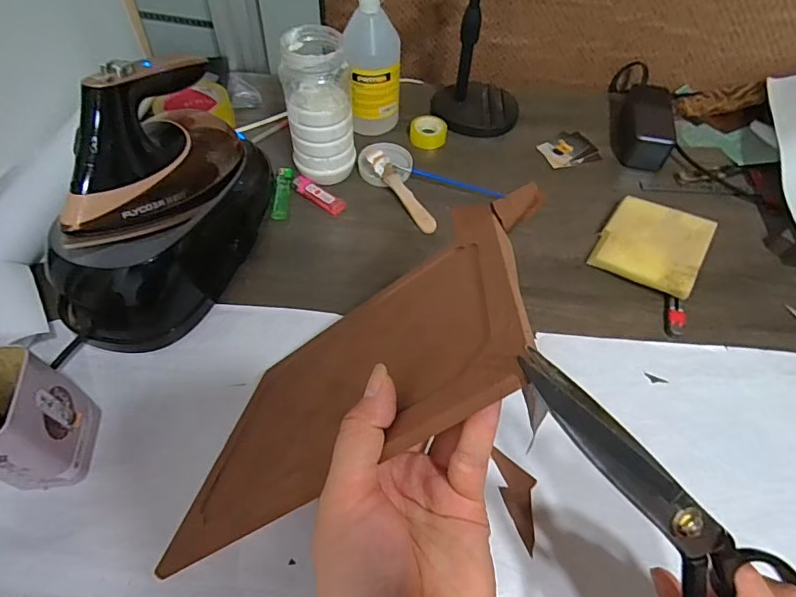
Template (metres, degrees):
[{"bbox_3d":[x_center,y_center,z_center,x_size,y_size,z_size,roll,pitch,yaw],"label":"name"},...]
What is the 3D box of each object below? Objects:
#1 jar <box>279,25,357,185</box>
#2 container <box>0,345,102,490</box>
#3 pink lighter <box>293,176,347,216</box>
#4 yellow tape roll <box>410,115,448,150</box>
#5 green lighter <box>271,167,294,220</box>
[{"bbox_3d":[-0.092,-0.220,0.581,0.075,0.163,0.071,1,55,-1],"label":"jar"},{"bbox_3d":[-0.295,0.093,0.385,0.065,0.109,0.083,-4,55,-5],"label":"container"},{"bbox_3d":[-0.102,-0.132,0.614,0.078,0.011,0.026,32,59,19],"label":"pink lighter"},{"bbox_3d":[0.044,-0.235,0.689,0.050,0.019,0.050,1,55,-1],"label":"yellow tape roll"},{"bbox_3d":[-0.145,-0.132,0.612,0.020,0.008,0.082,0,55,-2],"label":"green lighter"}]

